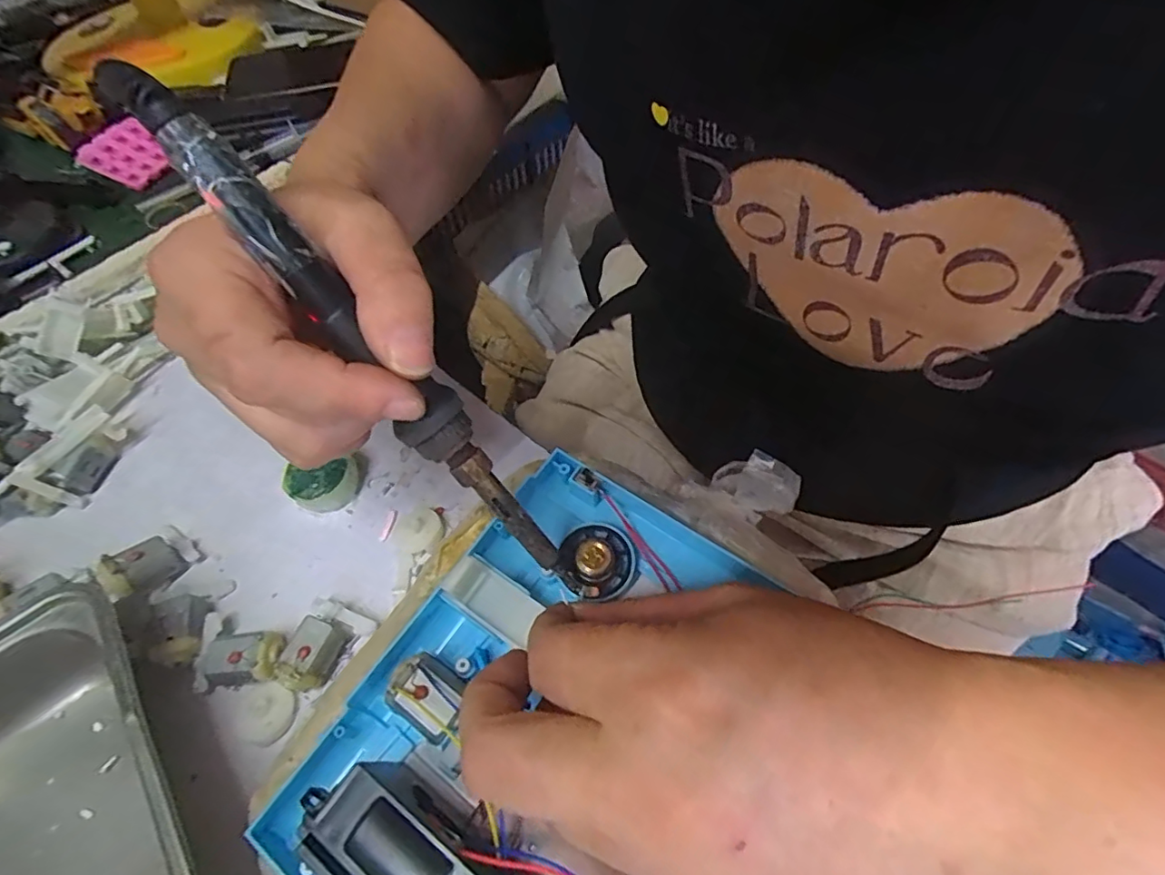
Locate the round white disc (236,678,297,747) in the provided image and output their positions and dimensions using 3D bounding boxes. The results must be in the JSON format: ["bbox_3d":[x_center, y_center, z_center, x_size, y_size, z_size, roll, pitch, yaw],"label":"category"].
[{"bbox_3d":[-0.128,0.111,0.228,0.022,0.007,0.022,-2,57,3],"label":"round white disc"}]

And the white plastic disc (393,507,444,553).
[{"bbox_3d":[-0.078,0.043,0.269,0.025,0.007,0.022,31,64,21],"label":"white plastic disc"}]

